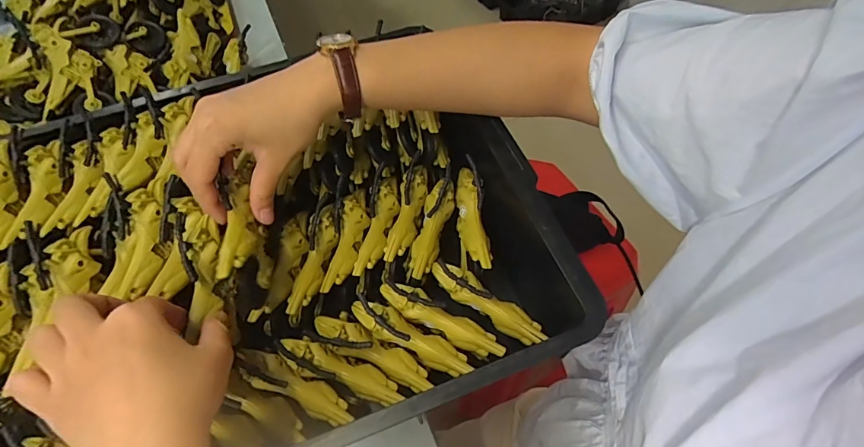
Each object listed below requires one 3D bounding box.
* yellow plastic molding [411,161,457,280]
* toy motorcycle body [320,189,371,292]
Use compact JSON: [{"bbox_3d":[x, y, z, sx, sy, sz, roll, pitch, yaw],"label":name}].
[{"bbox_3d":[0.000,-0.001,0.371,0.024,0.033,0.098,12,59,10],"label":"yellow plastic molding"},{"bbox_3d":[-0.071,0.013,0.376,0.022,0.020,0.098,7,59,7],"label":"toy motorcycle body"}]

